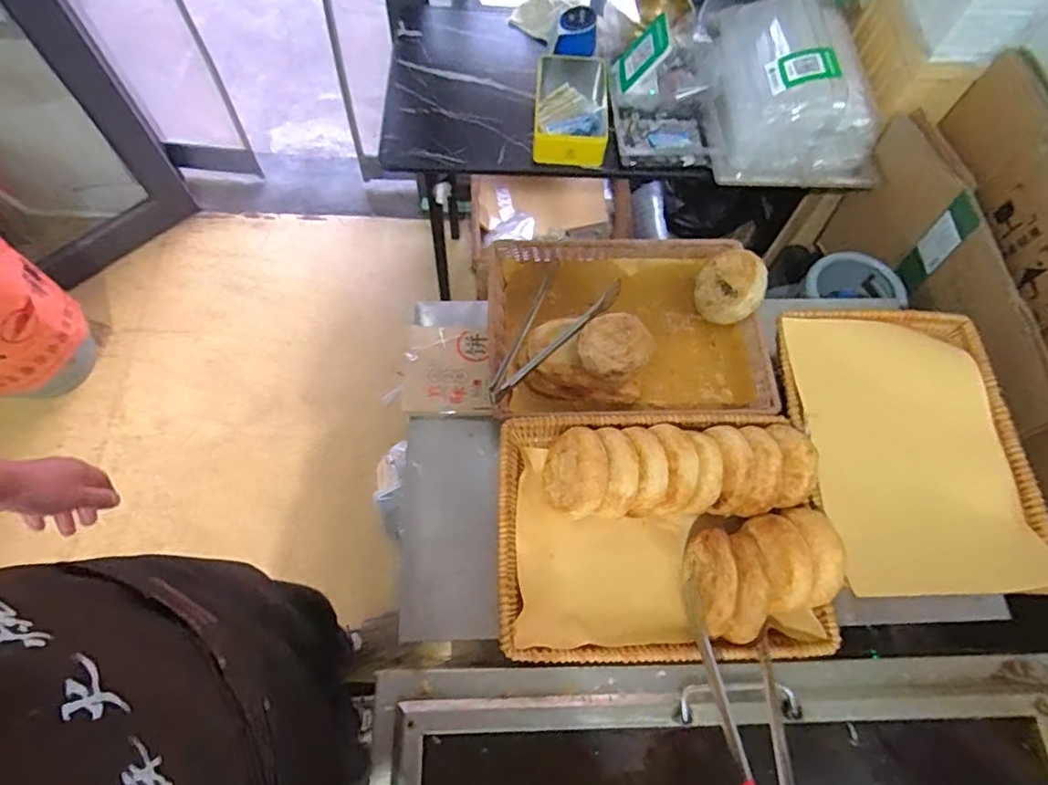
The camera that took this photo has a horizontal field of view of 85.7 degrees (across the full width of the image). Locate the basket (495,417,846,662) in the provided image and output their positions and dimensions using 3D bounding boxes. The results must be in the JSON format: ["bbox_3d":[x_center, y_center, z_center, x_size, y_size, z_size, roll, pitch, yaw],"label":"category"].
[{"bbox_3d":[0.161,0.169,0.694,0.377,0.120,0.283,0,66,-3],"label":"basket"}]

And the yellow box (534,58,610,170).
[{"bbox_3d":[0.093,-0.572,1.132,0.143,0.067,0.263,4,66,-1],"label":"yellow box"}]

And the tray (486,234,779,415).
[{"bbox_3d":[0.149,-0.096,0.837,0.393,0.085,0.294,-1,66,-4],"label":"tray"}]

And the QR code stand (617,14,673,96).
[{"bbox_3d":[0.237,-0.675,1.123,0.078,0.102,0.109,0,66,-3],"label":"QR code stand"}]

